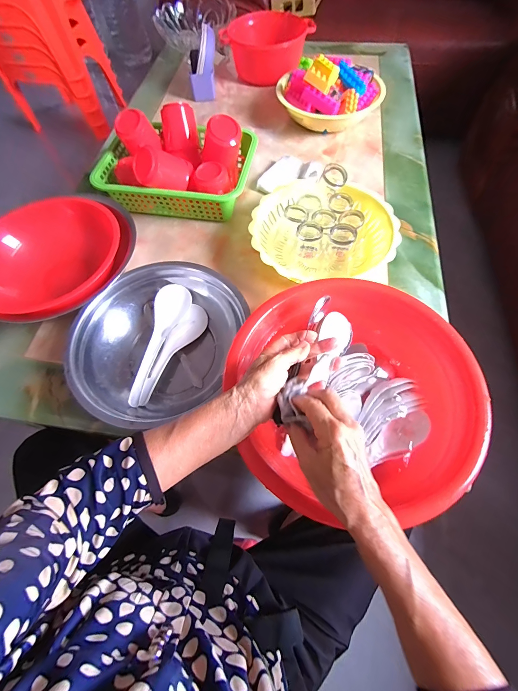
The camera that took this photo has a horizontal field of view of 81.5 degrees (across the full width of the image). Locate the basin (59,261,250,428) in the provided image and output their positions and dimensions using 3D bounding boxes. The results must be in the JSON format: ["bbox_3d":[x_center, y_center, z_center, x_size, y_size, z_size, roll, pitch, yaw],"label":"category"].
[{"bbox_3d":[-0.152,-0.007,0.468,0.236,0.068,0.259,21,66,13],"label":"basin"}]

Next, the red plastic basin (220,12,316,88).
[{"bbox_3d":[0.030,-0.868,0.871,0.241,0.101,0.218,12,65,9],"label":"red plastic basin"}]

